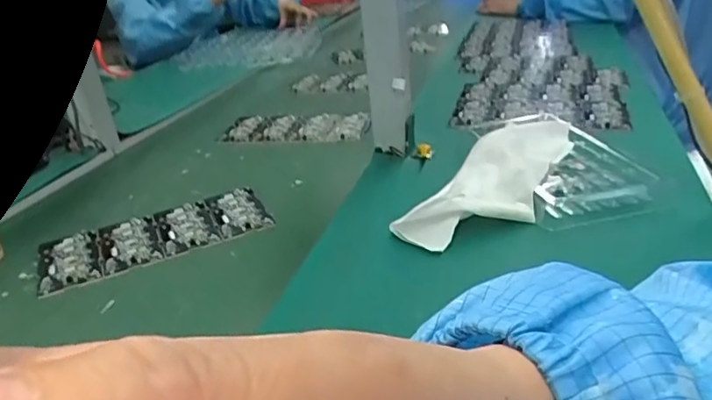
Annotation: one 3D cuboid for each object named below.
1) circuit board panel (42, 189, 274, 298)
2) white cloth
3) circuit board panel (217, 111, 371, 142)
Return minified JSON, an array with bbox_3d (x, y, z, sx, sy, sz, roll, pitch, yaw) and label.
[{"bbox_3d":[-0.200,0.034,0.577,0.239,0.007,0.110,-17,31,-20],"label":"circuit board panel"},{"bbox_3d":[0.148,-0.029,0.554,0.095,0.030,0.280,13,32,34],"label":"white cloth"},{"bbox_3d":[-0.091,-0.110,0.835,0.225,0.008,0.099,1,32,12],"label":"circuit board panel"}]

